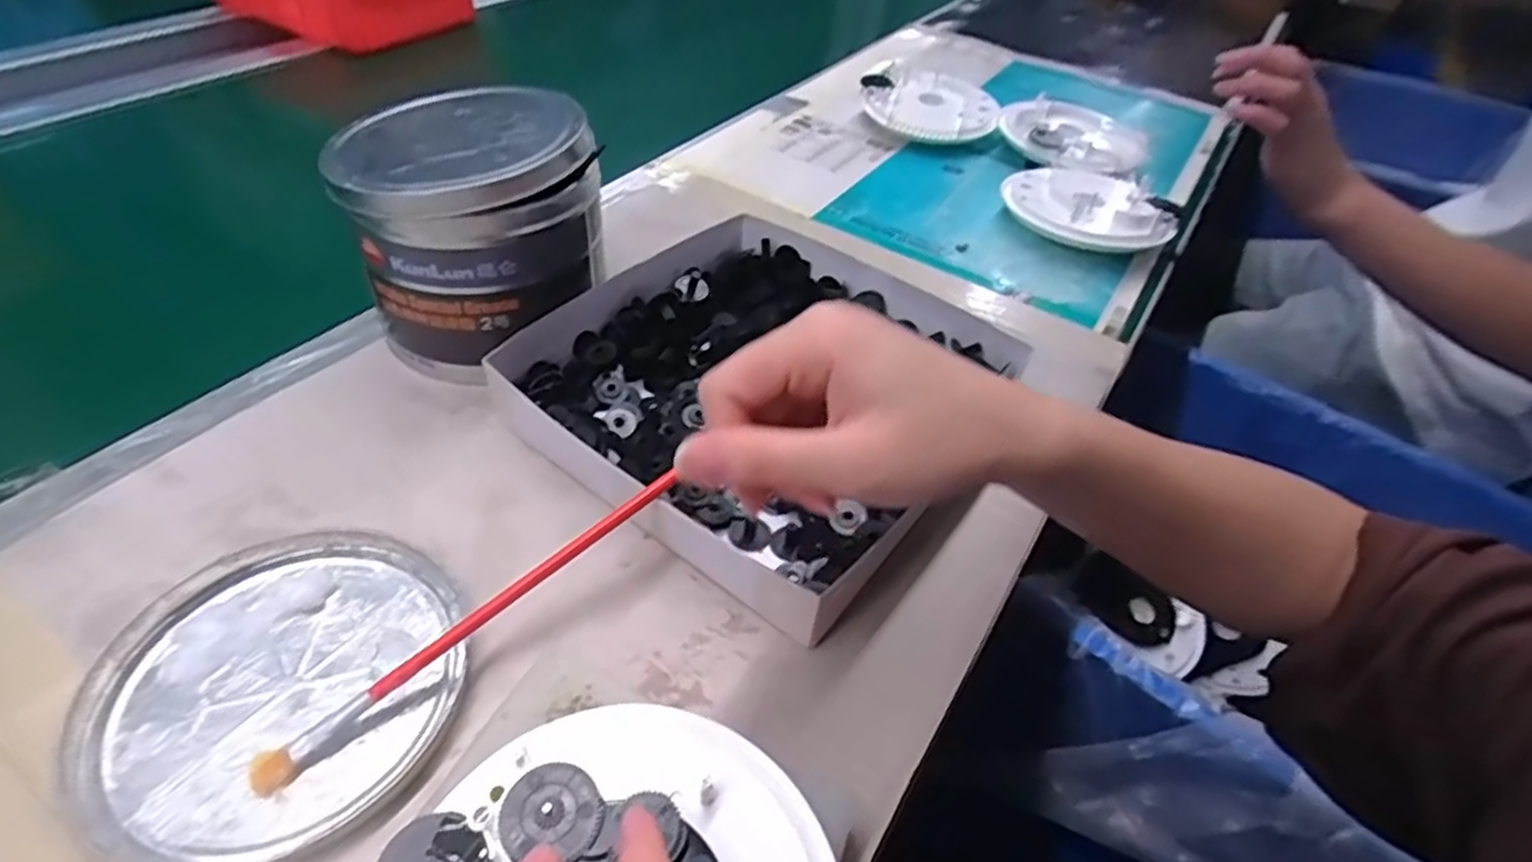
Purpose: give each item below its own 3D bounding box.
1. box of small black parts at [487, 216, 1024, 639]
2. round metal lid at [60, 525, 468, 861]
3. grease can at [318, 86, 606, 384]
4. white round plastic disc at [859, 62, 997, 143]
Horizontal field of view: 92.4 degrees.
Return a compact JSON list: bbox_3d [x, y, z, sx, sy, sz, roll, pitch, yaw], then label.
[{"bbox_3d":[-0.005,-0.028,0.391,0.224,0.033,0.216,32,50,23],"label":"box of small black parts"},{"bbox_3d":[-0.182,0.092,0.277,0.123,0.009,0.127,3,45,-3],"label":"round metal lid"},{"bbox_3d":[-0.151,-0.105,0.392,0.123,0.113,0.114,-20,51,-24],"label":"grease can"},{"bbox_3d":[0.141,-0.287,0.645,0.118,0.014,0.103,29,59,15],"label":"white round plastic disc"}]

